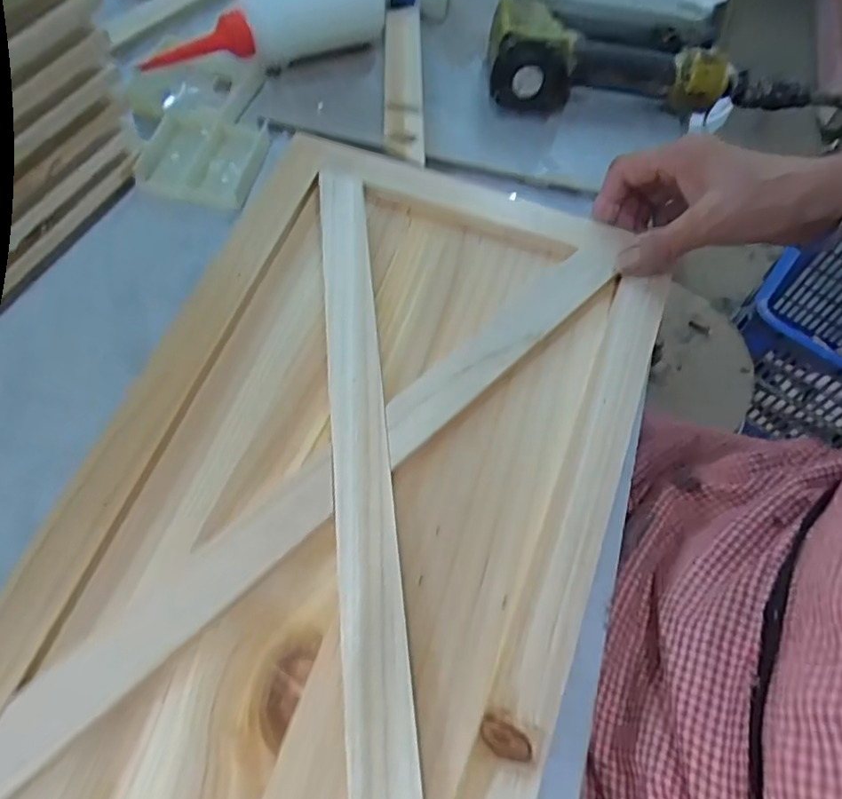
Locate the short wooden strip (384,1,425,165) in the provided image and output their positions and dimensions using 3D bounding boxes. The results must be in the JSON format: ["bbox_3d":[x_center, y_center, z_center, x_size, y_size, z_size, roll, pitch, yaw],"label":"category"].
[{"bbox_3d":[-0.013,-0.239,0.462,0.028,0.009,0.190,2,57,-5],"label":"short wooden strip"}]

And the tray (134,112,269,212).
[{"bbox_3d":[-0.145,-0.164,0.412,0.071,0.015,0.086,9,57,-1],"label":"tray"}]

